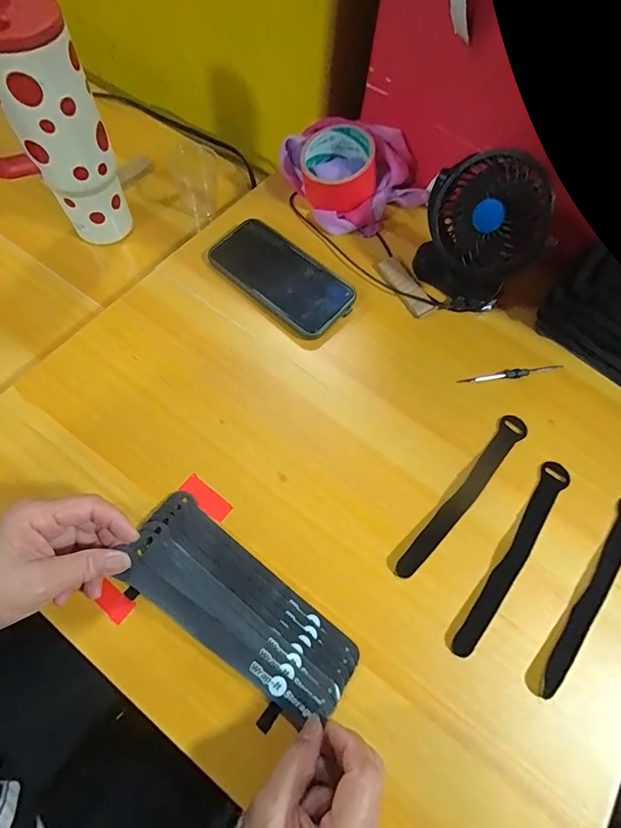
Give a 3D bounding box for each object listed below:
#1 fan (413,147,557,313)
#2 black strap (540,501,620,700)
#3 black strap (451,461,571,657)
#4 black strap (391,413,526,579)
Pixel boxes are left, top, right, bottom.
[{"bbox_3d":[0.167,-0.178,0.401,0.063,0.134,0.115,-21,68,-12],"label":"fan"},{"bbox_3d":[0.241,0.146,0.337,0.024,0.004,0.193,41,70,15],"label":"black strap"},{"bbox_3d":[0.179,0.119,0.345,0.023,0.004,0.195,36,68,13],"label":"black strap"},{"bbox_3d":[0.142,0.070,0.363,0.022,0.004,0.195,41,70,15],"label":"black strap"}]

